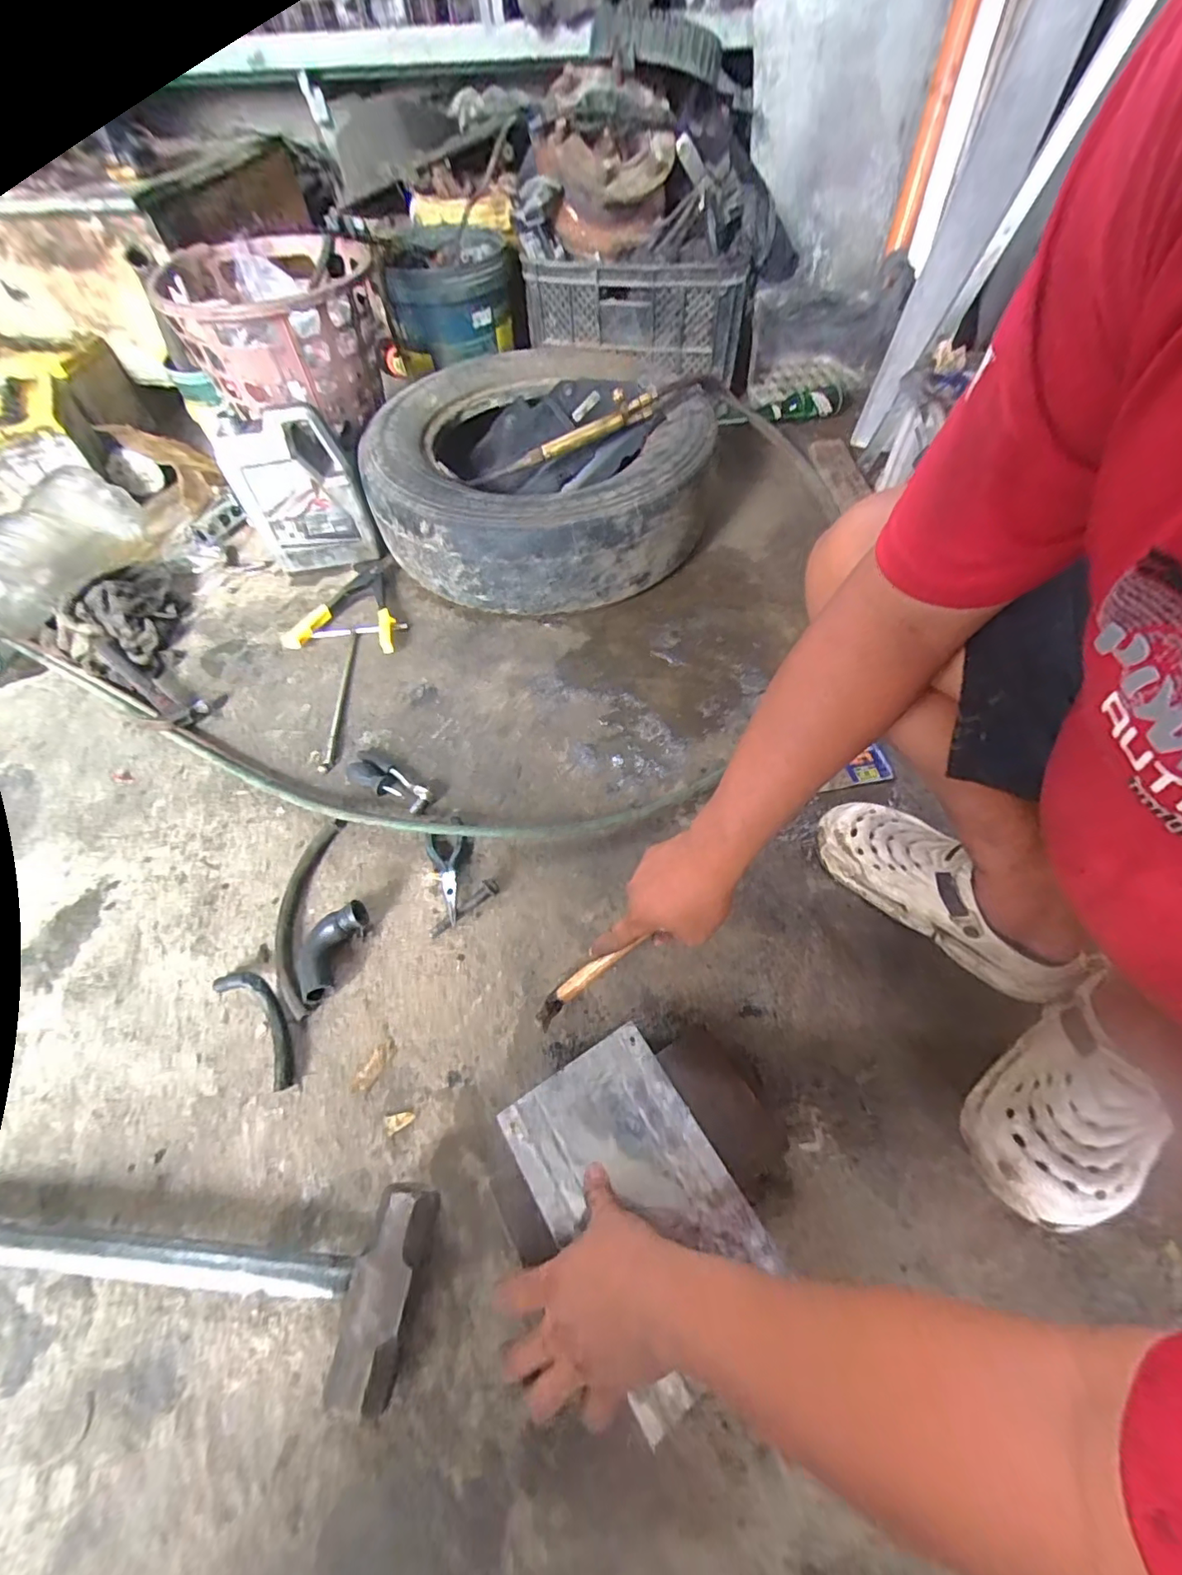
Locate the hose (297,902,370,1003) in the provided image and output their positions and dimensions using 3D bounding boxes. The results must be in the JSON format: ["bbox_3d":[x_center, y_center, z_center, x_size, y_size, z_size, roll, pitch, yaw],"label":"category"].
[{"bbox_3d":[-0.322,0.197,0.661,0.061,0.041,0.122,19,61,12],"label":"hose"}]

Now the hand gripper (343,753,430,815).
[{"bbox_3d":[-0.299,-0.007,0.789,0.143,0.033,0.055,29,63,18],"label":"hand gripper"}]

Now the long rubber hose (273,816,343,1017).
[{"bbox_3d":[-0.364,0.158,0.689,0.059,0.023,0.253,-6,59,-3],"label":"long rubber hose"}]

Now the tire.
[{"bbox_3d":[-0.102,-0.617,1.063,0.633,0.206,0.622,0,59,1],"label":"tire"}]

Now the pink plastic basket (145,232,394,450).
[{"bbox_3d":[-0.549,-0.808,0.974,0.299,0.221,0.308,0,59,1],"label":"pink plastic basket"}]

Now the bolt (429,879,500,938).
[{"bbox_3d":[-0.162,0.155,0.685,0.099,0.021,0.021,-36,64,-19],"label":"bolt"}]

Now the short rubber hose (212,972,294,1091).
[{"bbox_3d":[-0.384,0.271,0.626,0.048,0.030,0.156,-38,65,-20],"label":"short rubber hose"}]

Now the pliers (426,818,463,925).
[{"bbox_3d":[-0.186,0.106,0.717,0.053,0.023,0.146,-17,60,-9],"label":"pliers"}]

